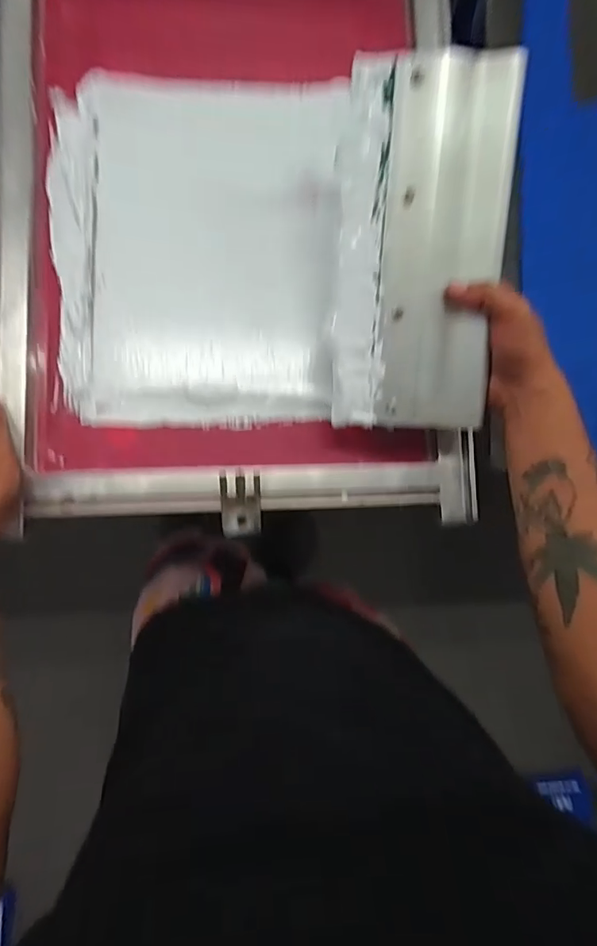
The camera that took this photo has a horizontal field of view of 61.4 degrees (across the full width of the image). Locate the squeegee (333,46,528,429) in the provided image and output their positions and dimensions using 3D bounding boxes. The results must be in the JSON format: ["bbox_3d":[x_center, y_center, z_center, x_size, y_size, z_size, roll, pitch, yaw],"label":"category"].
[{"bbox_3d":[0.102,-0.192,0.450,0.146,0.032,0.296,6,105,12],"label":"squeegee"}]

